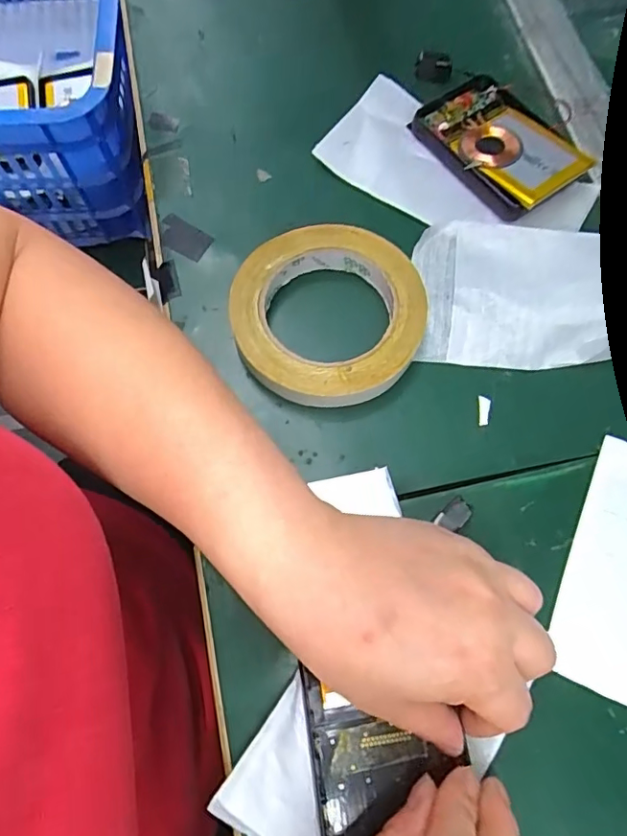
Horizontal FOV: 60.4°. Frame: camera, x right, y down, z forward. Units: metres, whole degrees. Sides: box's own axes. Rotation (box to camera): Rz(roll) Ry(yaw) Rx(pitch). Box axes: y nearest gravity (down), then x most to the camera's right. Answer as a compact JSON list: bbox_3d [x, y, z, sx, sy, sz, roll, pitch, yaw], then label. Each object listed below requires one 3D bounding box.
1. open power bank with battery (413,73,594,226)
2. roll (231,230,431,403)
[{"bbox_3d":[0.127,-0.190,0.368,0.072,0.015,0.108,-34,74,-9],"label":"open power bank with battery"},{"bbox_3d":[0.008,-0.064,0.324,0.112,0.021,0.114,0,72,1],"label":"roll"}]

